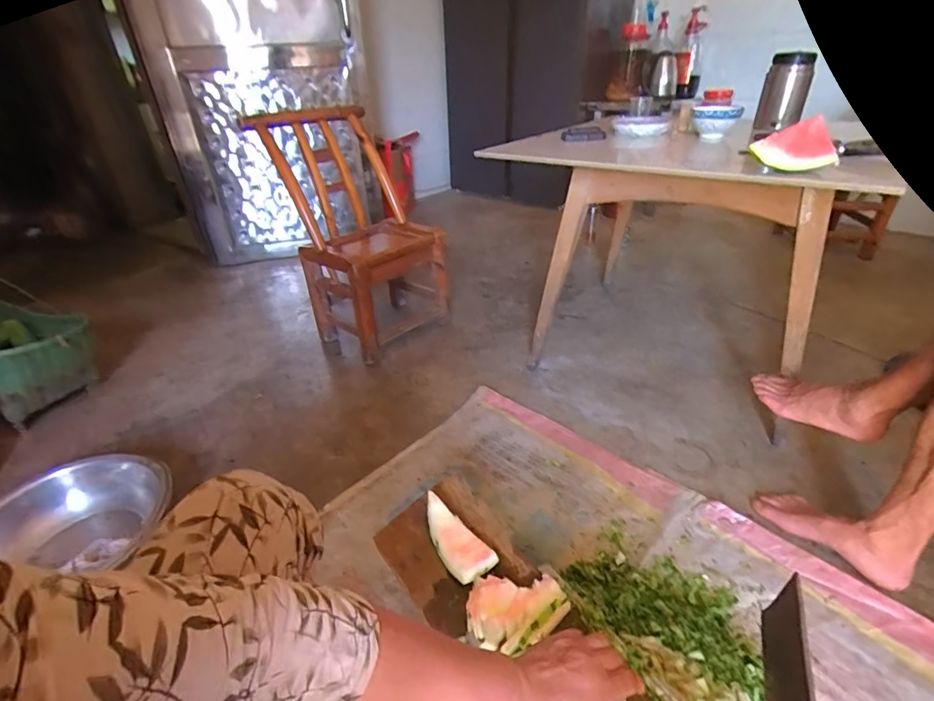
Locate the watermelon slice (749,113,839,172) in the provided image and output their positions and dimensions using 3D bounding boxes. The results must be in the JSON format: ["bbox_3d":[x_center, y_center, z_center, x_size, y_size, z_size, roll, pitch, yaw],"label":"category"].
[{"bbox_3d":[0.566,-0.352,0.792,0.131,0.079,0.034,5,33,11],"label":"watermelon slice"}]

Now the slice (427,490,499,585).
[{"bbox_3d":[-0.022,0.256,0.625,0.127,0.015,0.057,32,60,32],"label":"slice"}]

